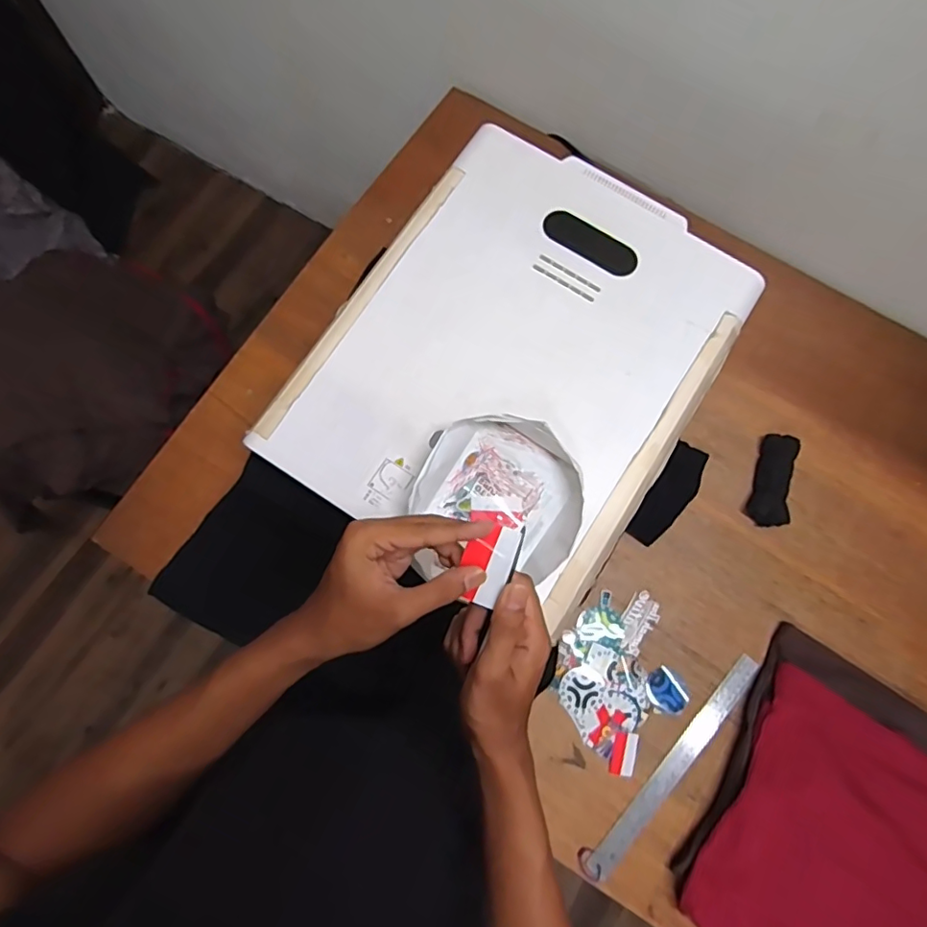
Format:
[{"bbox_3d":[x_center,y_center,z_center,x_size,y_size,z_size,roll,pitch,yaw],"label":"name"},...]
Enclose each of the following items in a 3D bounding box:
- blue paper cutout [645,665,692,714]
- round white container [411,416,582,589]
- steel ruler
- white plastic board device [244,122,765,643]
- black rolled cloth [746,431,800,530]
[{"bbox_3d":[0.263,0.291,0.708,0.058,0.006,0.051,29,77,6],"label":"blue paper cutout"},{"bbox_3d":[0.036,0.035,0.565,0.160,0.051,0.161,0,78,-1],"label":"round white container"},{"bbox_3d":[0.265,0.375,0.688,0.028,0.006,0.323,40,79,16],"label":"steel ruler"},{"bbox_3d":[0.065,-0.125,0.631,0.399,0.035,0.493,32,78,8],"label":"white plastic board device"},{"bbox_3d":[0.427,0.024,0.763,0.048,0.028,0.129,18,78,2],"label":"black rolled cloth"}]

